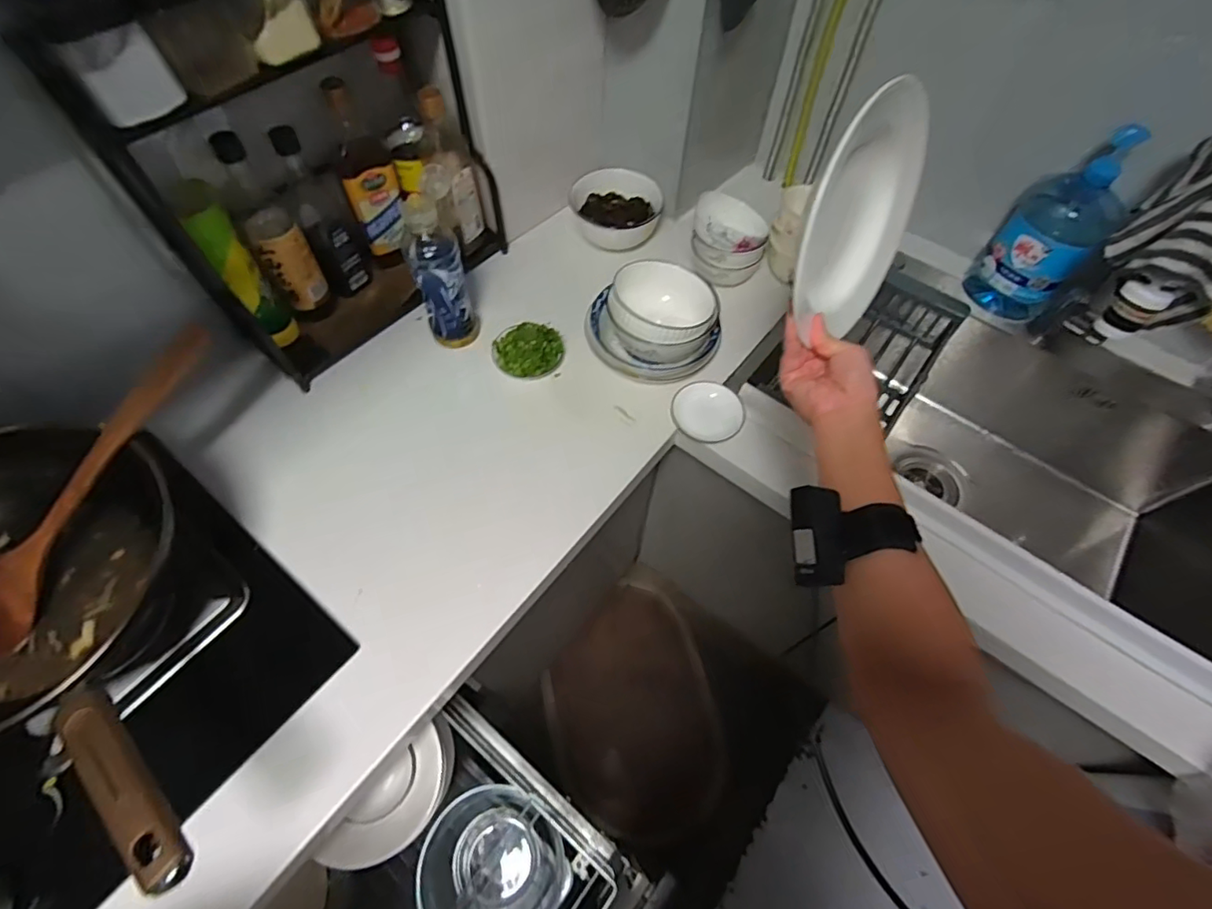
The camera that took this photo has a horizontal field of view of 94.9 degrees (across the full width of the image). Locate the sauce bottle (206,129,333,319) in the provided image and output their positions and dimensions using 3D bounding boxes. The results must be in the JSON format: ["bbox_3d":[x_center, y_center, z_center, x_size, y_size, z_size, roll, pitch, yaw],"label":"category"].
[{"bbox_3d":[-0.431,-0.279,0.734,0.064,0.249,0.057,-30,65,-18],"label":"sauce bottle"}]

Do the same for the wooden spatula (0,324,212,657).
[{"bbox_3d":[-0.507,0.028,0.538,0.093,0.022,0.362,34,86,17],"label":"wooden spatula"}]

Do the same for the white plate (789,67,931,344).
[{"bbox_3d":[0.219,-0.199,0.485,0.023,0.195,0.199,30,76,35],"label":"white plate"}]

